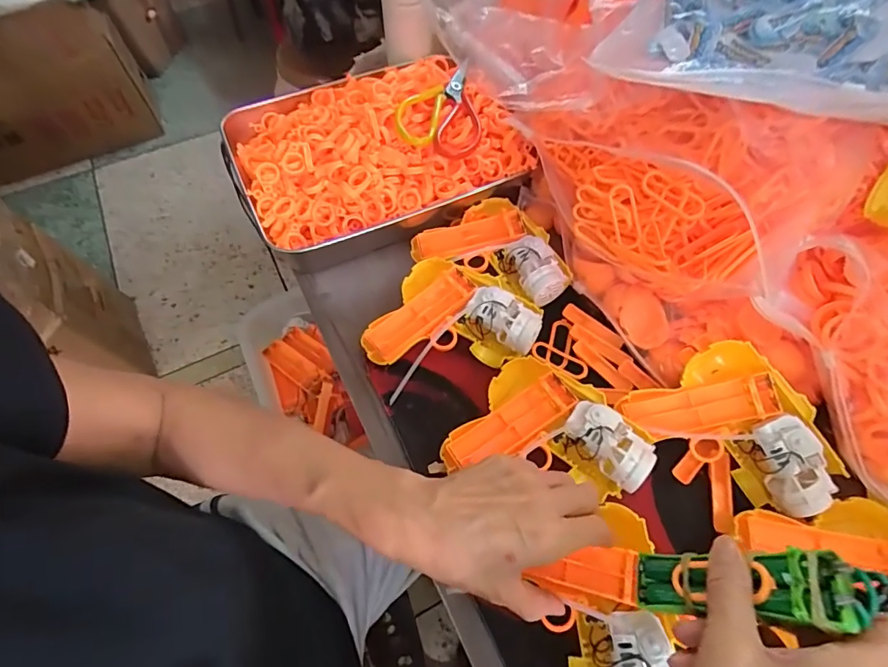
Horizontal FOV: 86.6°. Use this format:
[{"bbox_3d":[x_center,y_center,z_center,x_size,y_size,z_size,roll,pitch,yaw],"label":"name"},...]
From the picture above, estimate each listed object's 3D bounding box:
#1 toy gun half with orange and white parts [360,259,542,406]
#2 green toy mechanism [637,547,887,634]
[{"bbox_3d":[0.005,0.002,0.433,0.139,0.036,0.134,28,64,16],"label":"toy gun half with orange and white parts"},{"bbox_3d":[0.158,0.135,0.253,0.025,0.124,0.032,24,56,-25],"label":"green toy mechanism"}]

